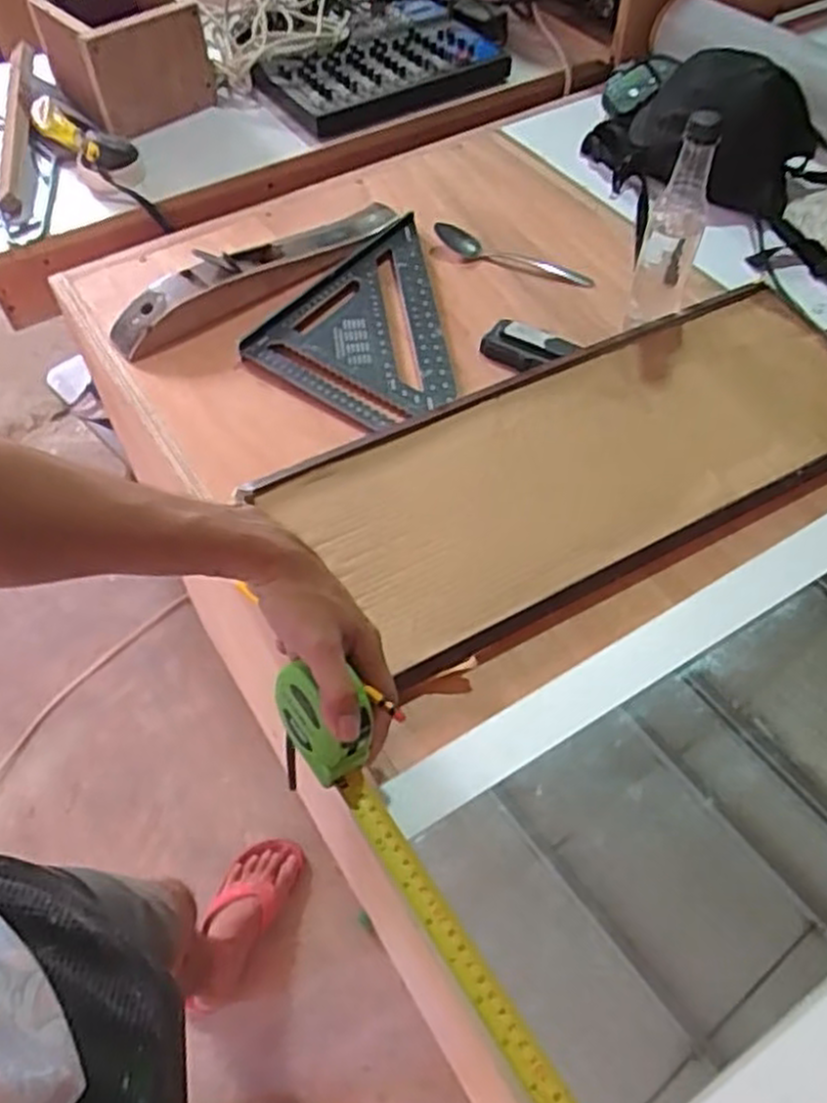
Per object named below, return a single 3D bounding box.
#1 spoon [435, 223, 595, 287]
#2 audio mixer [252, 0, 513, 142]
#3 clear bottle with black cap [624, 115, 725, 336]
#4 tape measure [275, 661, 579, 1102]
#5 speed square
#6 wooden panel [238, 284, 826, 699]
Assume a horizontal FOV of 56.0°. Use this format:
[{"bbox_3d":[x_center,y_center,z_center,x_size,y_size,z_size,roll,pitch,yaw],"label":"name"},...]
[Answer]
[{"bbox_3d":[0.117,-0.348,0.909,0.195,0.023,0.031,20,57,14],"label":"spoon"},{"bbox_3d":[-0.046,-0.719,1.162,0.343,0.059,0.216,-29,59,-19],"label":"audio mixer"},{"bbox_3d":[0.259,-0.321,0.775,0.056,0.207,0.068,18,56,13],"label":"clear bottle with black cap"},{"bbox_3d":[0.021,0.213,0.470,0.051,0.057,0.343,-30,69,-19],"label":"tape measure"},{"bbox_3d":[-0.018,-0.250,0.843,0.221,0.018,0.280,32,61,21],"label":"speed square"},{"bbox_3d":[0.180,-0.098,0.723,0.583,0.024,0.222,-25,58,-17],"label":"wooden panel"}]

